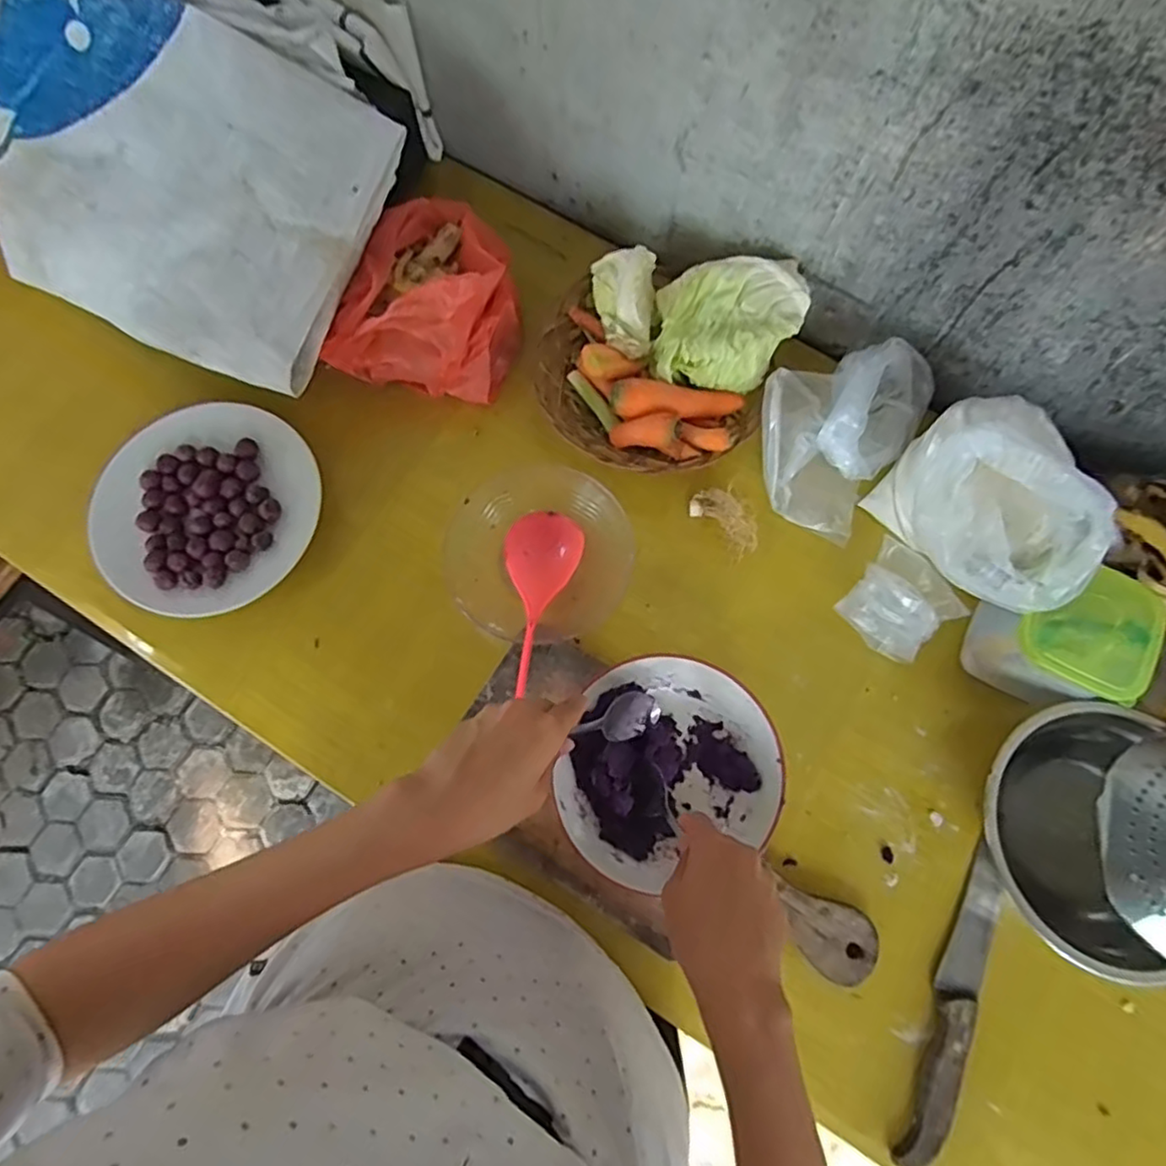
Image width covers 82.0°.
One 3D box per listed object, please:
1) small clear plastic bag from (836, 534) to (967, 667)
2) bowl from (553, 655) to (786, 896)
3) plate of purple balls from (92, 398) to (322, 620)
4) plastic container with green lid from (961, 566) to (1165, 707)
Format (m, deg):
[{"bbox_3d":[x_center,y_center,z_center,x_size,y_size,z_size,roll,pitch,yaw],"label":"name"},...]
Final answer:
[{"bbox_3d":[0.272,0.020,0.586,0.085,0.040,0.084,-41,79,-8],"label":"small clear plastic bag"},{"bbox_3d":[0.064,0.142,0.527,0.165,0.047,0.158,0,76,1],"label":"bowl"},{"bbox_3d":[-0.341,-0.074,0.614,0.188,0.035,0.198,0,76,1],"label":"plate of purple balls"},{"bbox_3d":[0.380,0.044,0.545,0.097,0.099,0.101,30,79,8],"label":"plastic container with green lid"}]

